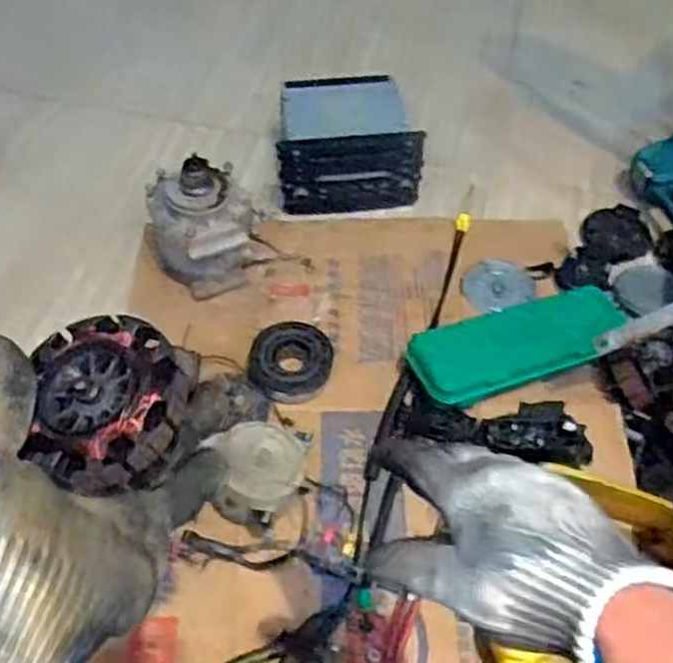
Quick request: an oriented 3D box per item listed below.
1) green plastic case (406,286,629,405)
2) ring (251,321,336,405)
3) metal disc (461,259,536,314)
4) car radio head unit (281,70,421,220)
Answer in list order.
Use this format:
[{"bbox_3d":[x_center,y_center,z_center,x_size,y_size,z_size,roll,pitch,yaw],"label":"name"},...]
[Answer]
[{"bbox_3d":[0.240,0.012,0.988,0.299,0.023,0.106,-14,59,-18],"label":"green plastic case"},{"bbox_3d":[-0.058,0.037,0.983,0.101,0.032,0.103,11,52,7],"label":"ring"},{"bbox_3d":[0.223,-0.063,1.082,0.097,0.008,0.083,11,64,4],"label":"metal disc"},{"bbox_3d":[0.009,-0.286,1.203,0.202,0.117,0.181,-7,53,-7],"label":"car radio head unit"}]

